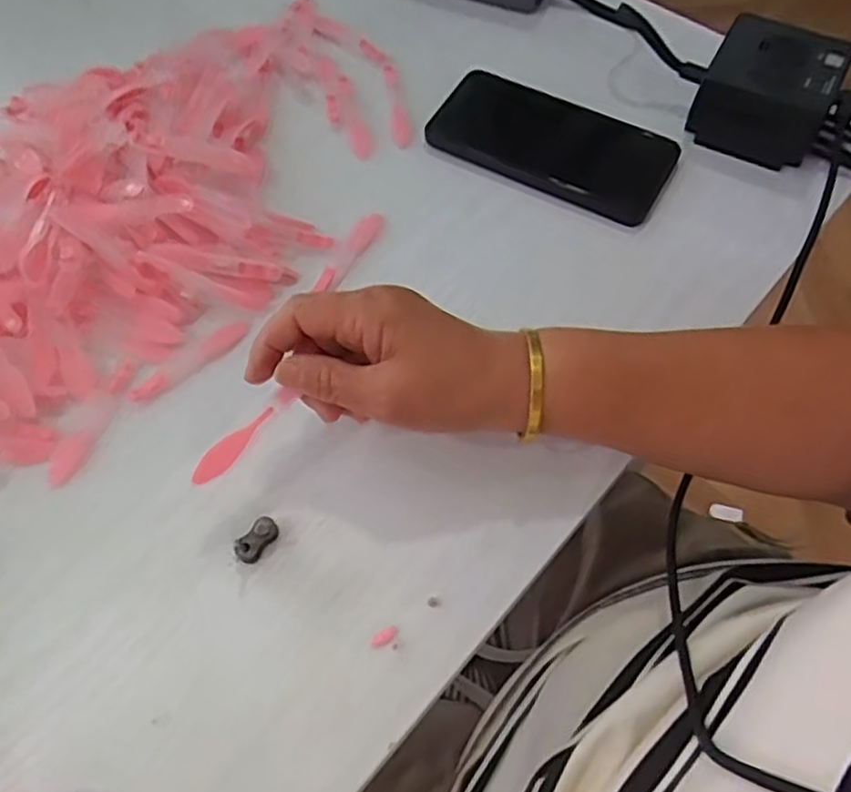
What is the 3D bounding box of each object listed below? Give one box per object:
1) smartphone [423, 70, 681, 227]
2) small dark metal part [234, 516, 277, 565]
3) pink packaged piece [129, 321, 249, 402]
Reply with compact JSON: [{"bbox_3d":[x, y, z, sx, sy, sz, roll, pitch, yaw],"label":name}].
[{"bbox_3d":[0.084,-0.171,0.461,0.155,0.015,0.079,27,66,14],"label":"smartphone"},{"bbox_3d":[-0.083,0.071,0.343,0.010,0.014,0.023,32,67,16],"label":"small dark metal part"},{"bbox_3d":[-0.133,-0.020,0.396,0.074,0.005,0.015,-39,68,-18],"label":"pink packaged piece"}]

